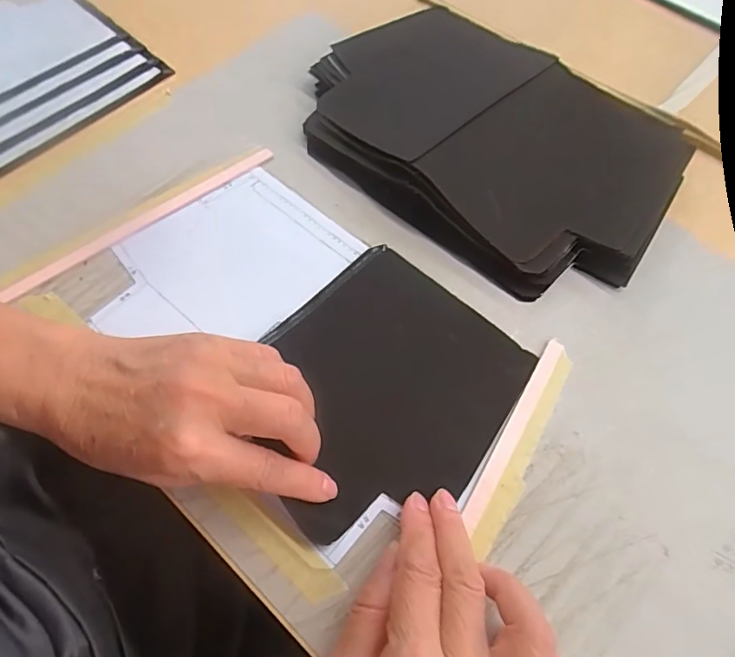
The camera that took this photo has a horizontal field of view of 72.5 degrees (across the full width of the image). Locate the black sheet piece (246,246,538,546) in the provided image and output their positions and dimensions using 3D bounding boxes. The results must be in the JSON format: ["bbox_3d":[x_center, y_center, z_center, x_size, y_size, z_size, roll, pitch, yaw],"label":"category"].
[{"bbox_3d":[0.006,0.036,0.306,0.142,0.007,0.163,39,71,15],"label":"black sheet piece"}]

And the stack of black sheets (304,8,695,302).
[{"bbox_3d":[0.083,-0.146,0.381,0.288,0.039,0.198,29,68,13],"label":"stack of black sheets"}]

